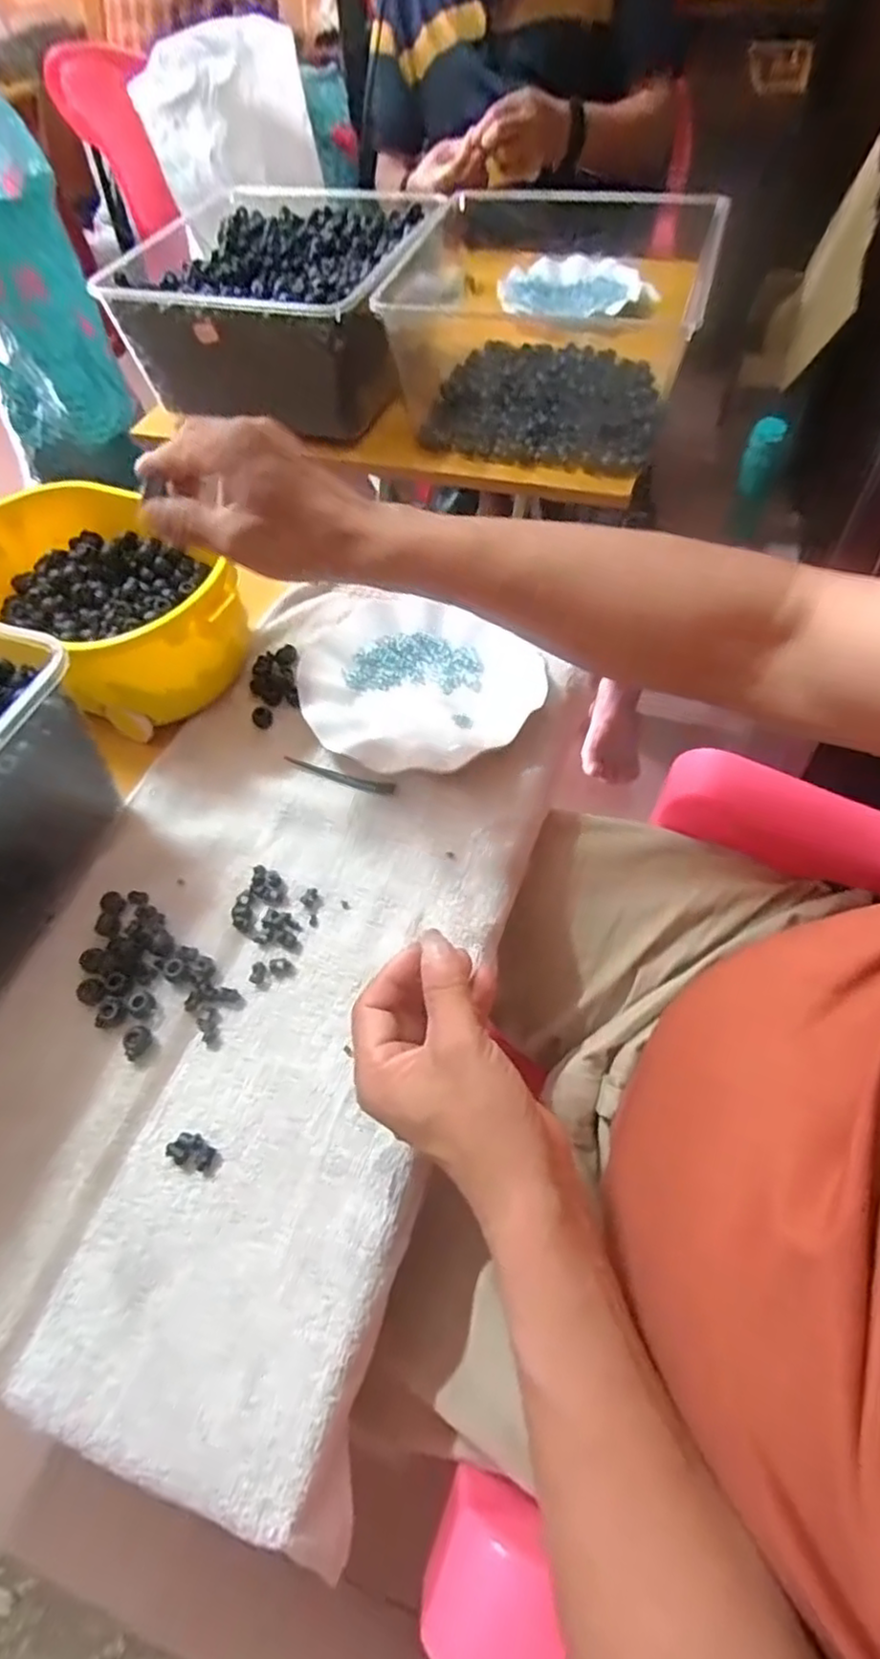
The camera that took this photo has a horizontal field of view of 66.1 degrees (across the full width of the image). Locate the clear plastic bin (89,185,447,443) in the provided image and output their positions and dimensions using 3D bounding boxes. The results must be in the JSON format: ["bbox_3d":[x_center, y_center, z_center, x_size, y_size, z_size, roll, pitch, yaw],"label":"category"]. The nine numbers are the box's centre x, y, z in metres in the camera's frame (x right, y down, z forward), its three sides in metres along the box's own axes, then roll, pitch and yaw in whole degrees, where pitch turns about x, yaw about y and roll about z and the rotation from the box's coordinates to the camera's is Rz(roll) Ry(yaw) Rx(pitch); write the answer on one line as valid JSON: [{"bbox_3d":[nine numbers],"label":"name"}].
[{"bbox_3d":[-0.168,-0.586,0.769,0.304,0.133,0.295,9,58,11],"label":"clear plastic bin"}]

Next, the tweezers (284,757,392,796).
[{"bbox_3d":[-0.075,-0.039,0.496,0.088,0.006,0.010,17,60,15],"label":"tweezers"}]

